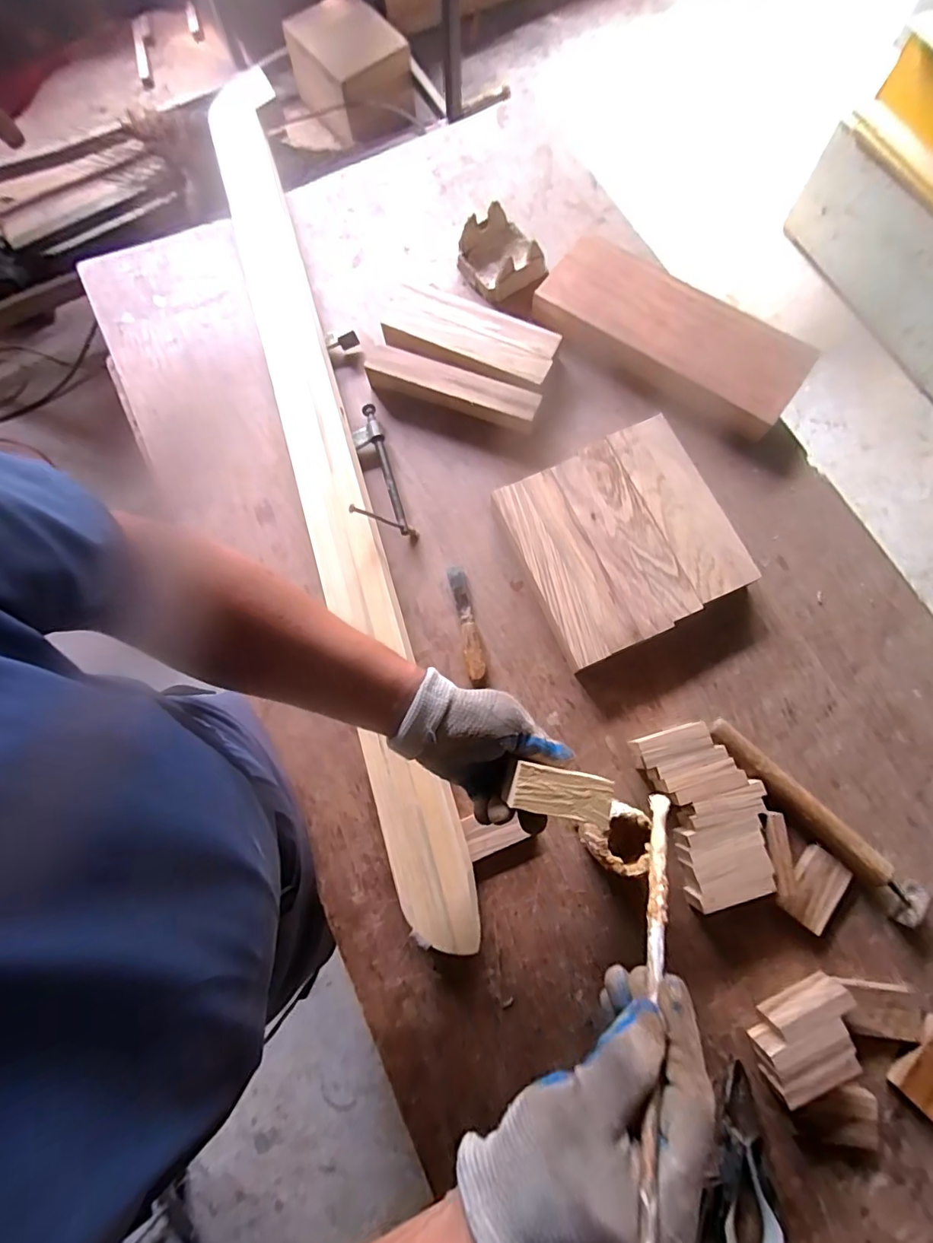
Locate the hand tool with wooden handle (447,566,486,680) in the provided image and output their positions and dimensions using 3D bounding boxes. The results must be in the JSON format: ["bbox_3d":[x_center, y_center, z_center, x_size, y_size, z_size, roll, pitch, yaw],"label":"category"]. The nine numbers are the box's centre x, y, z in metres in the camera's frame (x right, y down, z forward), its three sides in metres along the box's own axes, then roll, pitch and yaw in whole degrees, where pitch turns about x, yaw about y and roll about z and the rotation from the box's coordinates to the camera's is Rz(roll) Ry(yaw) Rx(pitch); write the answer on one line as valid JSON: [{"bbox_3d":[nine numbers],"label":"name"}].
[{"bbox_3d":[0.000,-0.001,0.644,0.023,0.014,0.154,-12,76,-1],"label":"hand tool with wooden handle"}]

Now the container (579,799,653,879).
[{"bbox_3d":[0.156,0.228,0.538,0.059,0.088,0.064,0,76,2],"label":"container"}]

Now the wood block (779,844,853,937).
[{"bbox_3d":[0.386,0.295,0.550,0.054,0.012,0.079,38,81,10],"label":"wood block"}]

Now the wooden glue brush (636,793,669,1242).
[{"bbox_3d":[0.113,0.214,0.301,0.011,0.008,0.266,22,38,8],"label":"wooden glue brush"}]

